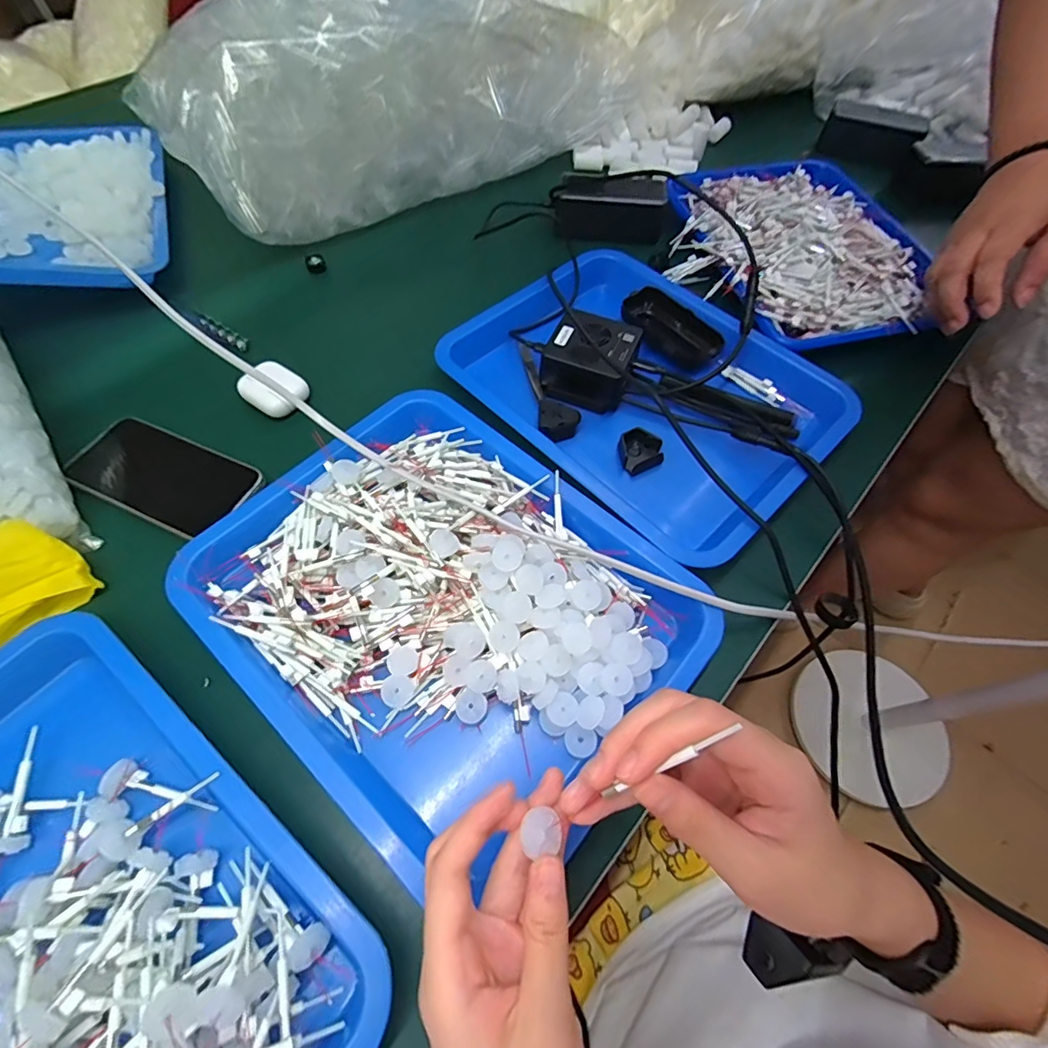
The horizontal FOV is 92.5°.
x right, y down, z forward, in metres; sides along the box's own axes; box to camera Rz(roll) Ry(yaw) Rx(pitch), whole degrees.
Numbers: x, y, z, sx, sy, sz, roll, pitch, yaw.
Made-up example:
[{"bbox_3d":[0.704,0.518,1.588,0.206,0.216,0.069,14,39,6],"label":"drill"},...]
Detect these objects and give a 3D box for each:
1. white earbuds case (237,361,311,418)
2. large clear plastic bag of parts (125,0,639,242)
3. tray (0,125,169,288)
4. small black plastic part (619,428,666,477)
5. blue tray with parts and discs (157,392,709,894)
[{"bbox_3d":[-0.232,-0.125,0.471,0.059,0.023,0.048,34,65,16],"label":"white earbuds case"},{"bbox_3d":[-0.153,-0.553,0.637,0.565,0.172,0.275,-30,66,-17],"label":"large clear plastic bag of parts"},{"bbox_3d":[-0.571,-0.371,0.577,0.287,0.034,0.313,-16,62,-11],"label":"tray"},{"bbox_3d":[0.101,-0.065,0.448,0.037,0.021,0.036,-24,64,-15],"label":"small black plastic part"},{"bbox_3d":[-0.058,0.053,0.363,0.329,0.044,0.261,39,66,18],"label":"blue tray with parts and discs"}]

